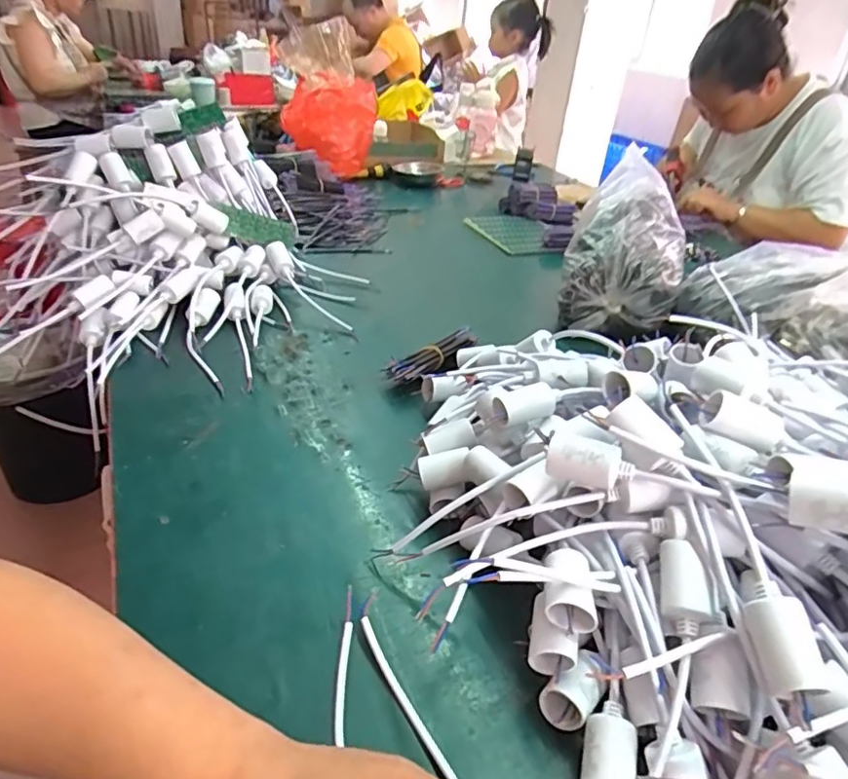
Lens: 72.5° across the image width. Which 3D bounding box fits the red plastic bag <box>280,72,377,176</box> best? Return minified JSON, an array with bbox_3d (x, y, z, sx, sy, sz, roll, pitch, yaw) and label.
[{"bbox_3d":[-0.224,-0.618,1.358,0.210,0.198,0.180,1,33,-9],"label":"red plastic bag"}]

